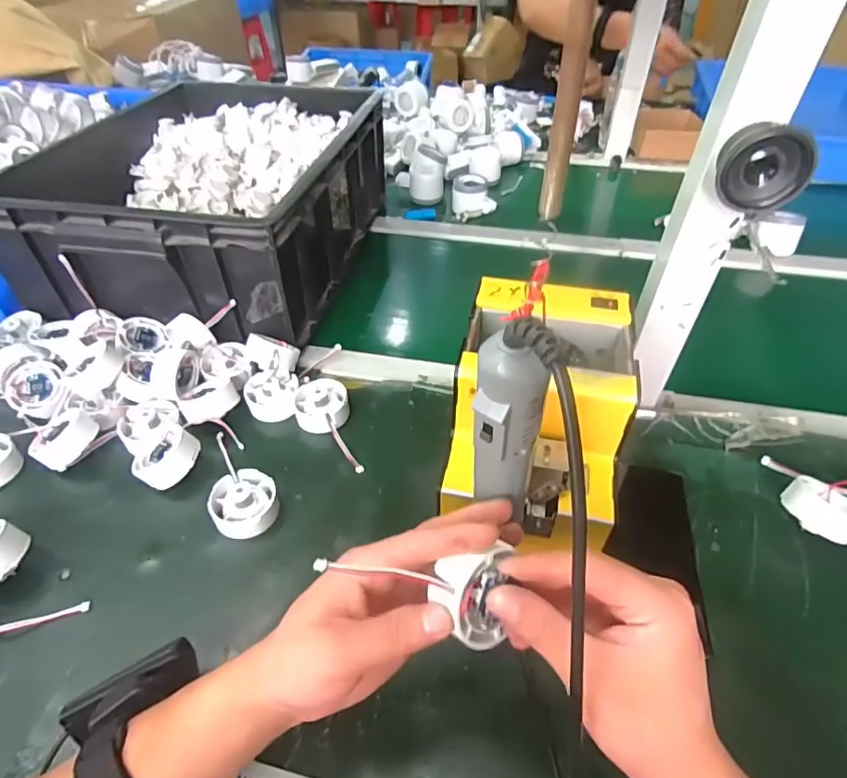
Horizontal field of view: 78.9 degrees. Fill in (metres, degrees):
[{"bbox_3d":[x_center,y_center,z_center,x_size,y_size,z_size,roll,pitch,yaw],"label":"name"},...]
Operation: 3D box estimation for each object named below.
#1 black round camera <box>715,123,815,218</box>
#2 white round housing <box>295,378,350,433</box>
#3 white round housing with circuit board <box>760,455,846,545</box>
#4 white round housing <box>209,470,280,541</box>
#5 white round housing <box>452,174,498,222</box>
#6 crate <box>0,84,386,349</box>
[{"bbox_3d":[0.218,-0.142,0.333,0.053,0.047,0.032,25,49,23],"label":"black round camera"},{"bbox_3d":[-0.104,0.013,0.529,0.053,0.024,0.063,-7,45,-7],"label":"white round housing"},{"bbox_3d":[0.344,0.087,0.448,0.085,0.033,0.087,-23,49,-22],"label":"white round housing with circuit board"},{"bbox_3d":[-0.155,0.098,0.446,0.053,0.028,0.057,0,44,0],"label":"white round housing"},{"bbox_3d":[0.082,-0.323,0.864,0.062,0.045,0.070,-8,45,-8],"label":"white round housing"},{"bbox_3d":[-0.272,-0.269,0.700,0.350,0.161,0.460,8,45,8],"label":"crate"}]

